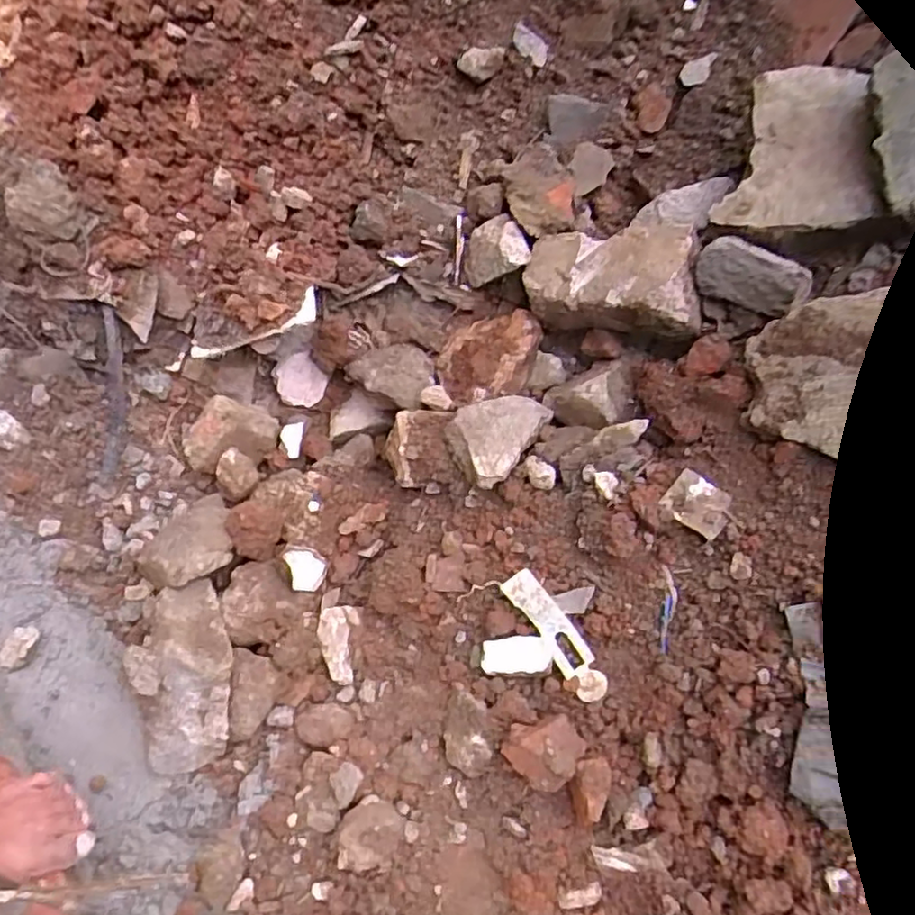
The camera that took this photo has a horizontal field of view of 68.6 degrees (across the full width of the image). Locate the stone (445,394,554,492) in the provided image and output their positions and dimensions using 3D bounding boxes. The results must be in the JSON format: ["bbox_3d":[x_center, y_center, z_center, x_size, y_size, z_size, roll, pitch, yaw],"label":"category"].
[{"bbox_3d":[0.046,-0.034,0.814,0.096,0.038,0.149,33,63,17],"label":"stone"}]

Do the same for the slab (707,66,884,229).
[{"bbox_3d":[0.373,-0.332,0.722,0.146,0.028,0.167,11,90,19],"label":"slab"}]

